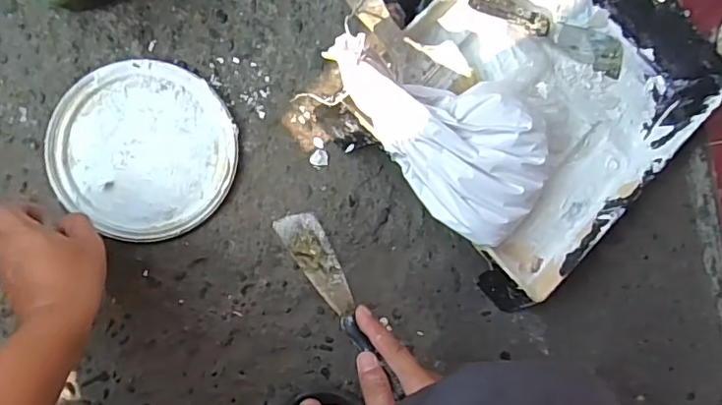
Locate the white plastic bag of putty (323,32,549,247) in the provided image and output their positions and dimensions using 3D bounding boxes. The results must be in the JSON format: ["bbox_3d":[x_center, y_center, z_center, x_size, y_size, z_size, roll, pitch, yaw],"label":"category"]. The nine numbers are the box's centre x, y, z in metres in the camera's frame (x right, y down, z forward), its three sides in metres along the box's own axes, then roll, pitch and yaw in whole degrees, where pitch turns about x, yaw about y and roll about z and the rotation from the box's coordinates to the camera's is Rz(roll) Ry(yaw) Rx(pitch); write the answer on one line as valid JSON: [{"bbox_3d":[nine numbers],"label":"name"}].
[{"bbox_3d":[0.093,-0.072,0.509,0.136,0.062,0.221,-37,92,-10],"label":"white plastic bag of putty"}]

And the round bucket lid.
[{"bbox_3d":[-0.218,-0.054,0.556,0.177,0.012,0.171,1,85,-9],"label":"round bucket lid"}]

